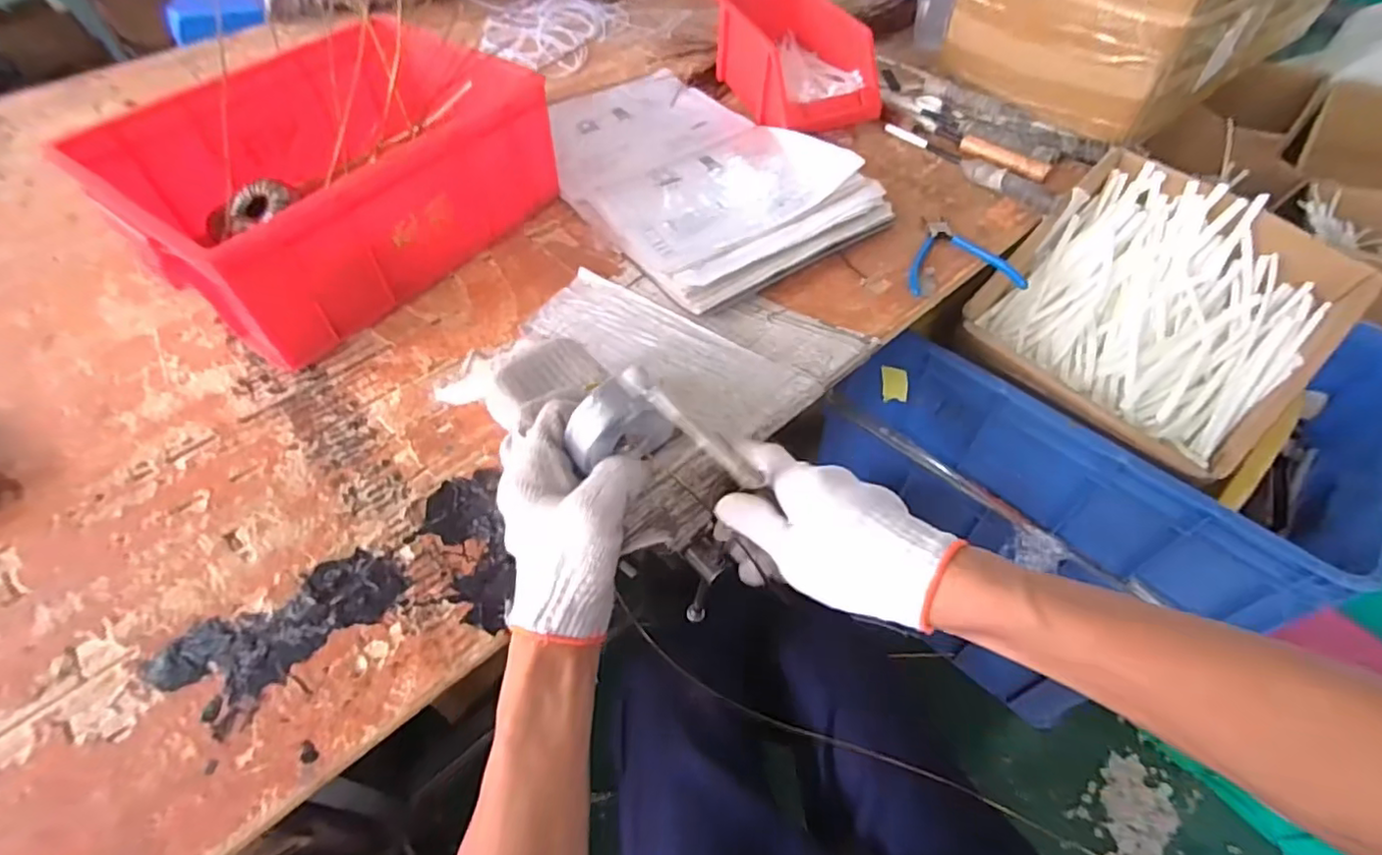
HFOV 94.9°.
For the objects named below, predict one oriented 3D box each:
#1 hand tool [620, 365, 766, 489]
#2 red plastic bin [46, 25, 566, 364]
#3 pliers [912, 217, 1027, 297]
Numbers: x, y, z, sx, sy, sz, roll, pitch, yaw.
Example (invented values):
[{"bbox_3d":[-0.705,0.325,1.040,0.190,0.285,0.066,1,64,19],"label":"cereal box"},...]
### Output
[{"bbox_3d":[0.001,0.002,0.358,0.103,0.010,0.012,41,55,-19],"label":"hand tool"},{"bbox_3d":[-0.404,-0.287,0.709,0.316,0.160,0.394,29,58,19],"label":"red plastic bin"},{"bbox_3d":[0.308,-0.207,0.752,0.133,0.012,0.135,-5,54,-4],"label":"pliers"}]

